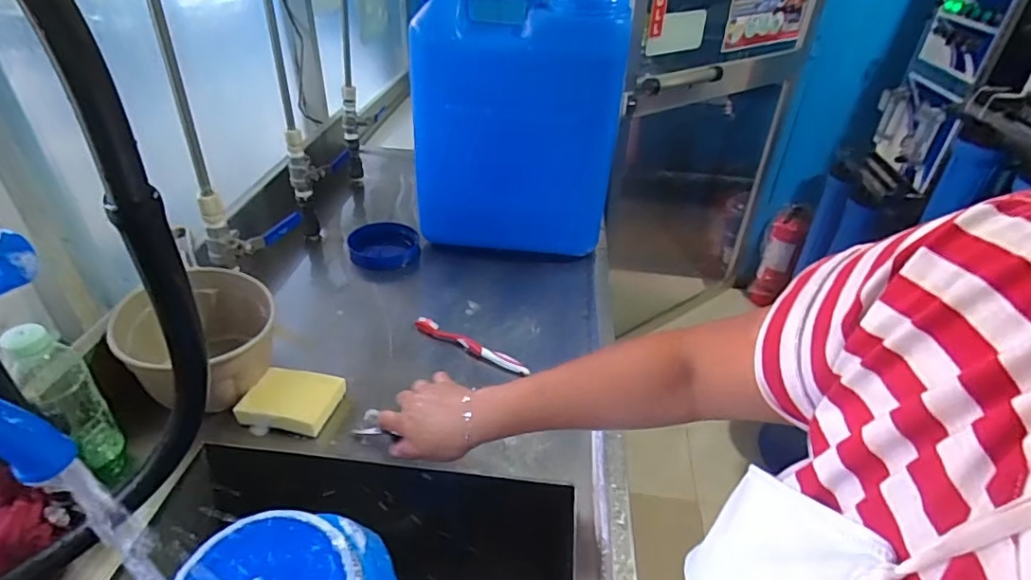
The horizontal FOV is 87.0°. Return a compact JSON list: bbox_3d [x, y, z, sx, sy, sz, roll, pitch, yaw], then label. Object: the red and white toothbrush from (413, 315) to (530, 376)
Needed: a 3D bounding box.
[{"bbox_3d":[-0.064,0.078,0.771,0.185,0.019,0.019,20,39,23],"label":"red and white toothbrush"}]

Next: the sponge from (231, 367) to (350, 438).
[{"bbox_3d":[-0.268,0.133,0.656,0.103,0.039,0.070,7,36,7],"label":"sponge"}]

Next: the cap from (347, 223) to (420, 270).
[{"bbox_3d":[-0.232,-0.076,0.966,0.123,0.039,0.113,-6,37,-12],"label":"cap"}]

